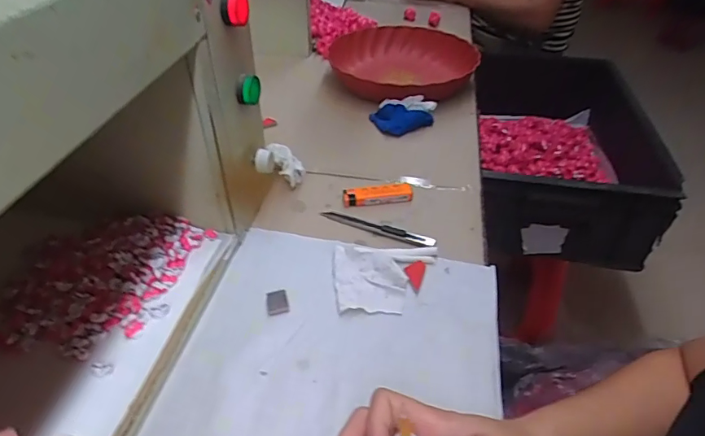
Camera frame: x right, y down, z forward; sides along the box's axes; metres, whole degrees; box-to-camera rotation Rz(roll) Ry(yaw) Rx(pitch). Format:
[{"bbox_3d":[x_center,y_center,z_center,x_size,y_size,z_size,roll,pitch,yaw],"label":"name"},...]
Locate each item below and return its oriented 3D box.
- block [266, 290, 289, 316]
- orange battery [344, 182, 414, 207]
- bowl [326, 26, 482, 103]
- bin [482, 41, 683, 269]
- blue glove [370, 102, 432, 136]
[{"bbox_3d":[-0.069,0.077,0.439,0.019,0.004,0.023,-8,41,-10],"label":"block"},{"bbox_3d":[0.029,-0.027,0.552,0.079,0.014,0.021,-4,41,-6],"label":"orange battery"},{"bbox_3d":[0.083,-0.235,0.781,0.225,0.081,0.210,0,41,0],"label":"bowl"},{"bbox_3d":[0.378,-0.147,0.928,0.305,0.164,0.470,7,41,7],"label":"bin"},{"bbox_3d":[0.069,-0.147,0.689,0.071,0.025,0.061,-17,44,-19],"label":"blue glove"}]

